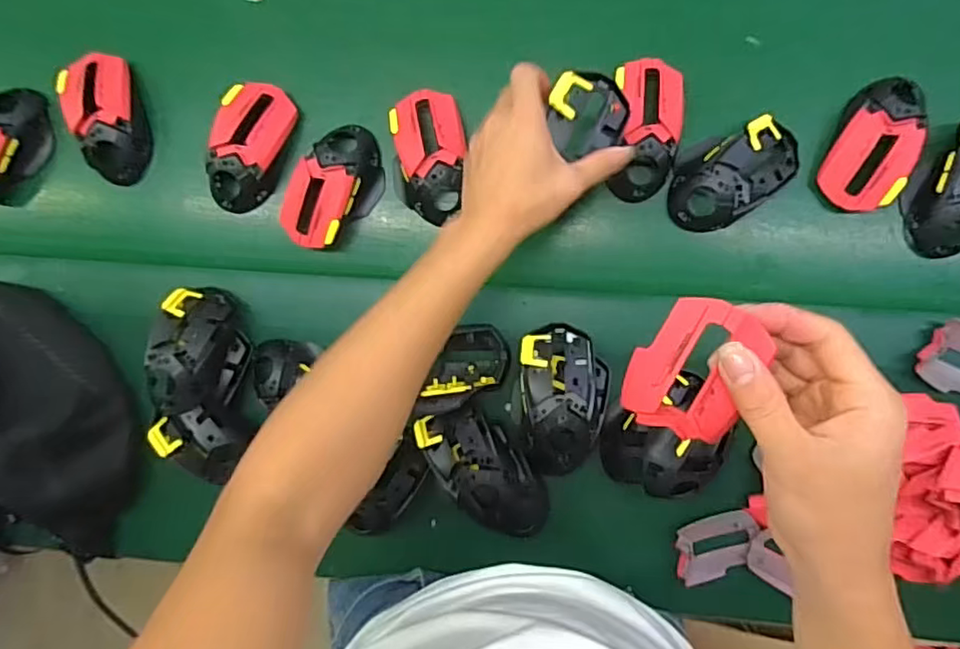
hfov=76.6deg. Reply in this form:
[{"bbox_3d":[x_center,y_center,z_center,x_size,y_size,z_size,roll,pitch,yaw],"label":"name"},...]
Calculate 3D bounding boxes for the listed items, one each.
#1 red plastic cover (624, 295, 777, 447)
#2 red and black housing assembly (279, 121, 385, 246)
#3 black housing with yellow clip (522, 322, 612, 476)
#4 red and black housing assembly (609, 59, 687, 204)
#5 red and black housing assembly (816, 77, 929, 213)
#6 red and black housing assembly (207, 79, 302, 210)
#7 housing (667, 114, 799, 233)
[{"bbox_3d":[0.112,0.023,0.320,0.056,0.020,0.079,29,115,17],"label":"red plastic cover"},{"bbox_3d":[-0.135,-0.126,0.565,0.068,0.034,0.117,33,95,4],"label":"red and black housing assembly"},{"bbox_3d":[0.074,0.070,0.533,0.074,0.041,0.132,1,92,6],"label":"black housing with yellow clip"},{"bbox_3d":[0.144,-0.173,0.540,0.067,0.039,0.123,4,92,5],"label":"red and black housing assembly"},{"bbox_3d":[0.340,-0.154,0.519,0.065,0.027,0.115,25,94,4],"label":"red and black housing assembly"},{"bbox_3d":[-0.218,-0.166,0.566,0.060,0.034,0.119,23,94,4],"label":"red and black housing assembly"},{"bbox_3d":[0.225,-0.130,0.531,0.116,0.023,0.061,-35,89,6],"label":"housing"}]

